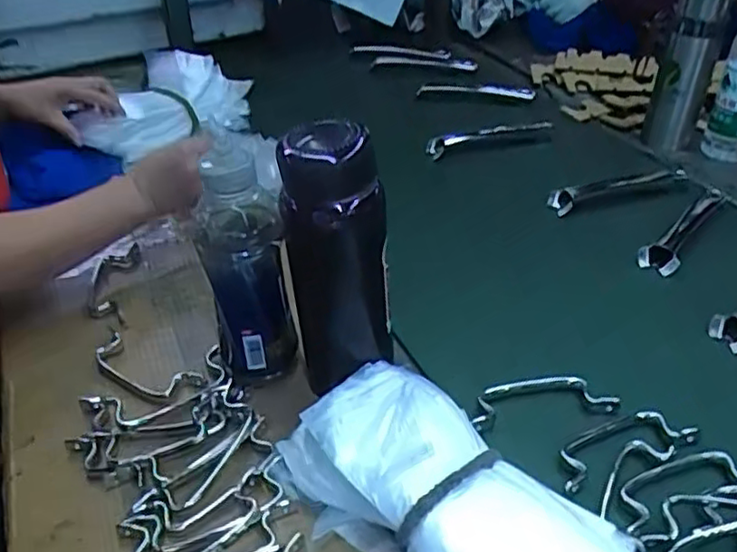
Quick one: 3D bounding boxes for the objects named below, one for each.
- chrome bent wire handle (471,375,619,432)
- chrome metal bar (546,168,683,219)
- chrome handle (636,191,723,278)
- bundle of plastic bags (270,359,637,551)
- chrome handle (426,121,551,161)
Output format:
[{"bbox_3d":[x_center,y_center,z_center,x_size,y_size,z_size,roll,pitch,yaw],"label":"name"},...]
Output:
[{"bbox_3d":[0.145,0.104,0.557,0.127,0.019,0.038,-7,37,-8],"label":"chrome bent wire handle"},{"bbox_3d":[0.329,-0.121,0.859,0.213,0.027,0.039,-19,43,-24],"label":"chrome metal bar"},{"bbox_3d":[0.371,-0.056,0.776,0.040,0.027,0.196,27,45,28],"label":"chrome handle"},{"bbox_3d":[0.065,0.162,0.446,0.137,0.065,0.302,-30,45,-33],"label":"bundle of plastic bags"},{"bbox_3d":[0.178,-0.213,0.987,0.207,0.024,0.027,-14,39,-16],"label":"chrome handle"}]

